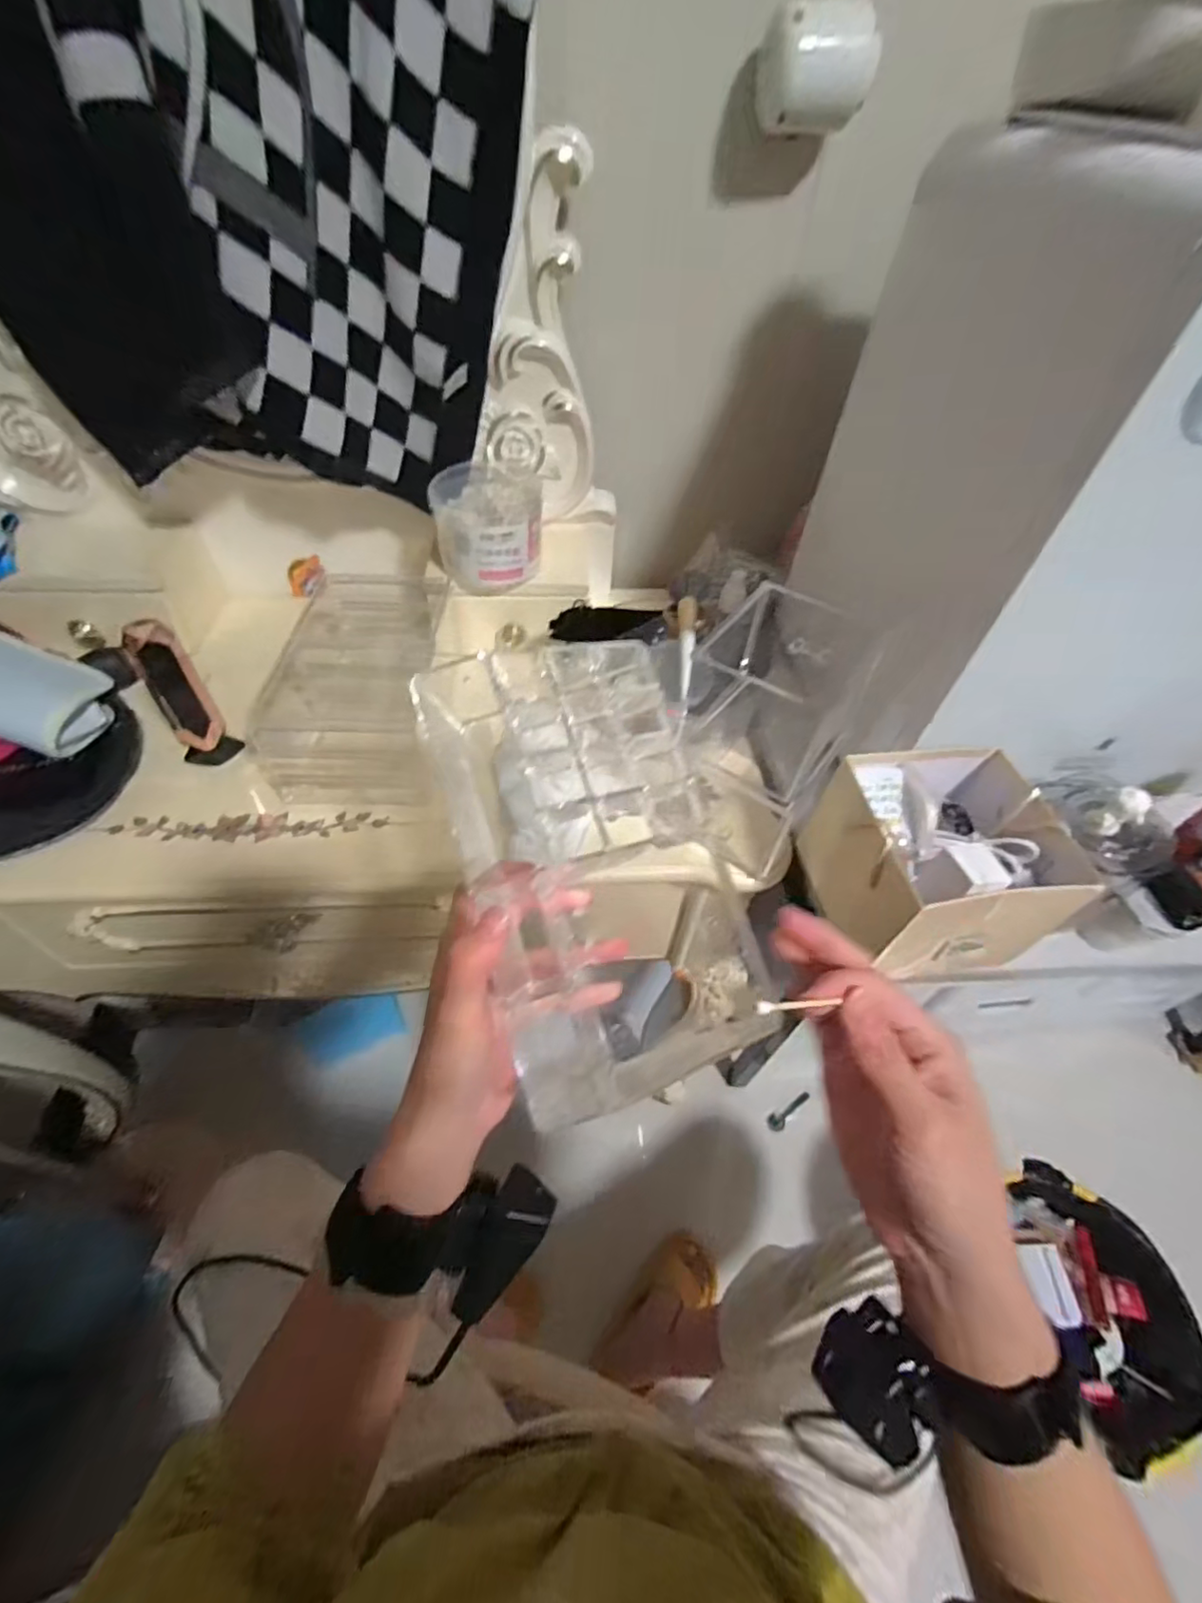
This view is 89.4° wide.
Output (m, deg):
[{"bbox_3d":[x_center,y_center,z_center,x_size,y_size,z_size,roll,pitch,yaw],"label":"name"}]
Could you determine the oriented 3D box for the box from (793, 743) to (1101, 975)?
[{"bbox_3d":[0.260,0.039,0.481,0.146,0.108,0.149,-4,50,-8],"label":"box"}]

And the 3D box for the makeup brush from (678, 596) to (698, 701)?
[{"bbox_3d":[0.086,-0.155,0.613,0.018,0.012,0.113,5,72,0],"label":"makeup brush"}]

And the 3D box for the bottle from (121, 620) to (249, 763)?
[{"bbox_3d":[-0.370,-0.092,0.538,0.041,0.140,0.033,-29,57,-26],"label":"bottle"}]

